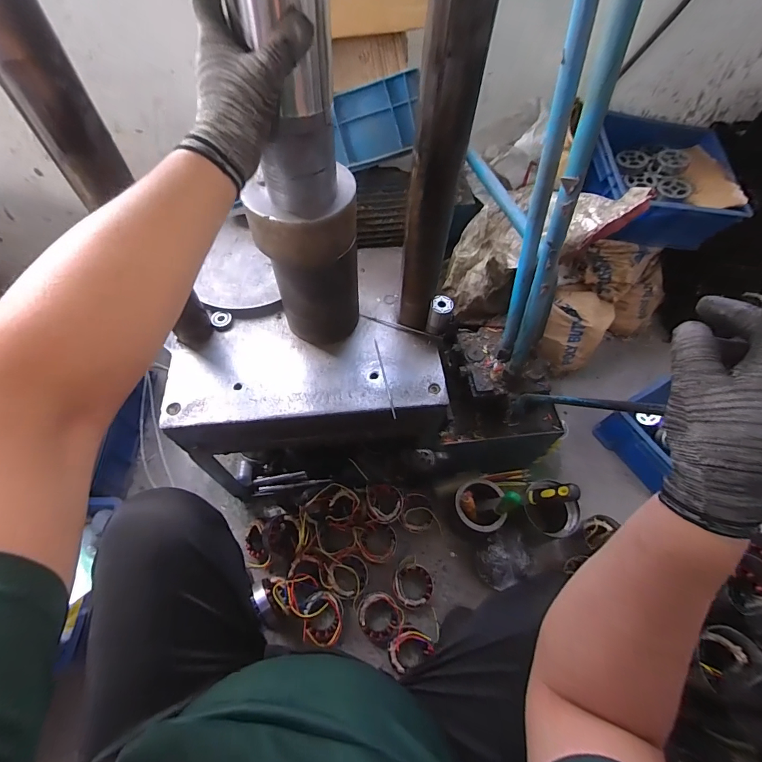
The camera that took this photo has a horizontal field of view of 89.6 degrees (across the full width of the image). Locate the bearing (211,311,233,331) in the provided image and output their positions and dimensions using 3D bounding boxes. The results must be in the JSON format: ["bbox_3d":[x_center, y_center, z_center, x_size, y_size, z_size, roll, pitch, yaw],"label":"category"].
[{"bbox_3d":[-0.286,-0.108,0.692,0.035,0.014,0.034,1,59,-1],"label":"bearing"}]

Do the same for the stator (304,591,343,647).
[{"bbox_3d":[-0.122,0.499,0.807,0.081,0.051,0.100,-10,60,-8],"label":"stator"}]

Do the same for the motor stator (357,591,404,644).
[{"bbox_3d":[-0.004,0.501,0.819,0.088,0.019,0.093,1,59,-1],"label":"motor stator"}]

